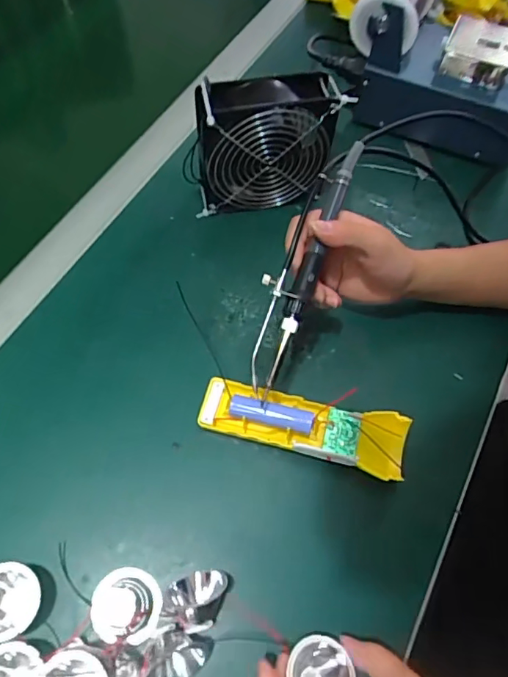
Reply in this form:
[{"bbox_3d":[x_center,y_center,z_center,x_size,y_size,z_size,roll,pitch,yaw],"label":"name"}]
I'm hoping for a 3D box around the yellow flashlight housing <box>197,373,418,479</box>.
[{"bbox_3d":[0.038,0.069,0.404,0.160,0.023,0.047,14,63,5],"label":"yellow flashlight housing"}]

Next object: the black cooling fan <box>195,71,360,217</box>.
[{"bbox_3d":[0.009,-0.177,0.481,0.133,0.128,0.052,-3,62,-4],"label":"black cooling fan"}]

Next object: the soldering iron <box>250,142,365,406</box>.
[{"bbox_3d":[0.034,-0.058,0.384,0.034,0.021,0.202,20,83,8],"label":"soldering iron"}]

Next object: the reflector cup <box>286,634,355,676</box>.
[{"bbox_3d":[0.043,0.214,0.327,0.041,0.029,0.036,11,62,4],"label":"reflector cup"}]

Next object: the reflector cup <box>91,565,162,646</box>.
[{"bbox_3d":[-0.089,0.183,0.349,0.049,0.024,0.044,7,62,1],"label":"reflector cup"}]

